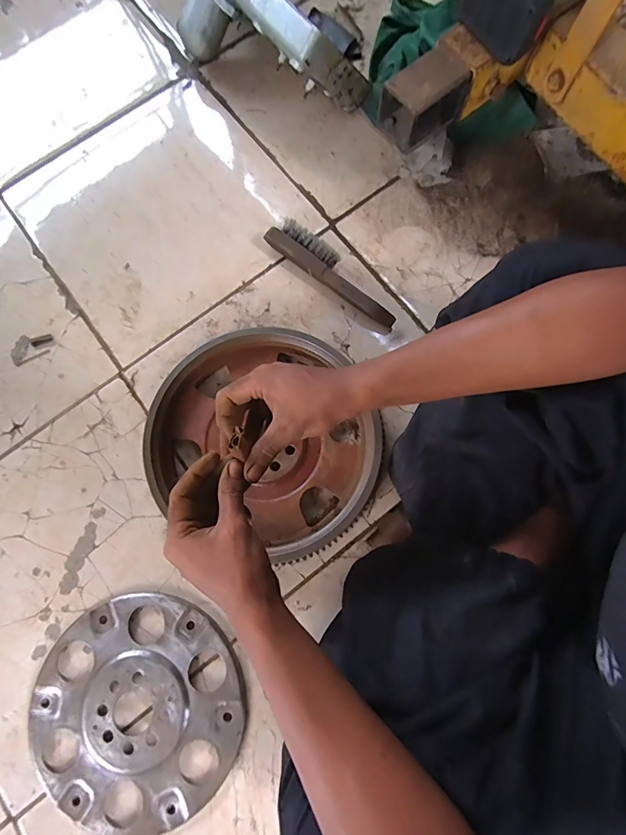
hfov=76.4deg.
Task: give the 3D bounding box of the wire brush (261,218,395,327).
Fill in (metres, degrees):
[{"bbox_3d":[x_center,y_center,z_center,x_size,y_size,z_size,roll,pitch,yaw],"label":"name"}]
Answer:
[{"bbox_3d":[0.033,-0.225,0.614,0.236,0.037,0.052,39,81,8],"label":"wire brush"}]

